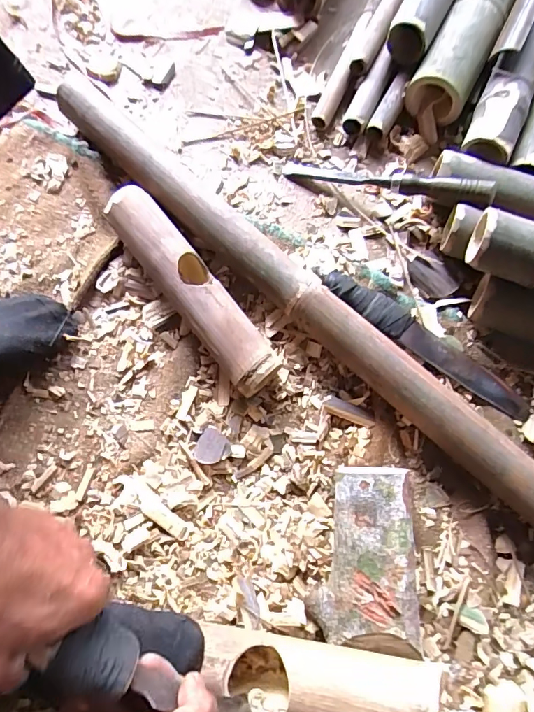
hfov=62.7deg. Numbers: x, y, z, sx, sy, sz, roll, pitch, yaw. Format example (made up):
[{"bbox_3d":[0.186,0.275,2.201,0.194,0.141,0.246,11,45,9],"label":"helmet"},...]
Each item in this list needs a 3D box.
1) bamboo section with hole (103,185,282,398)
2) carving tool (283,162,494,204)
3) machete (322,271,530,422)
[{"bbox_3d":[-0.085,-0.074,0.485,0.057,0.064,0.266,-37,76,-9],"label":"bamboo section with hole"},{"bbox_3d":[0.137,-0.211,0.526,0.245,0.022,0.027,17,74,23],"label":"carving tool"},{"bbox_3d":[0.174,-0.017,0.478,0.254,0.032,0.039,33,77,10],"label":"machete"}]

